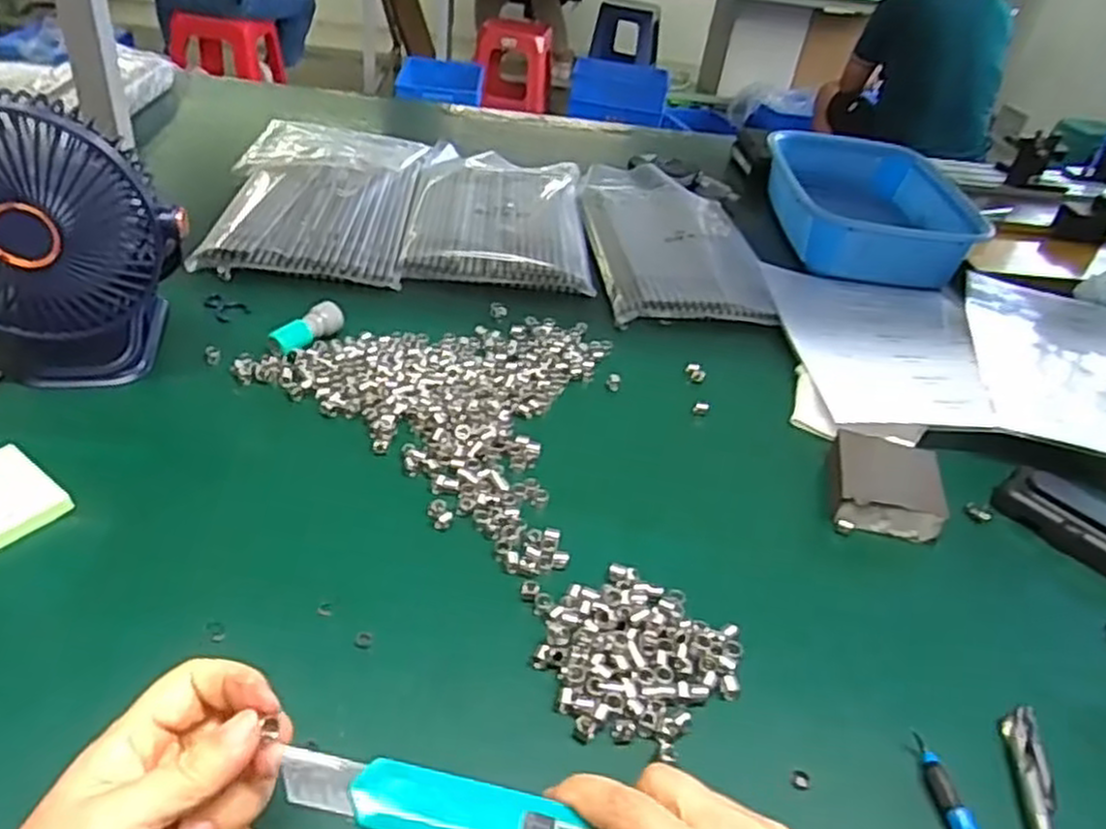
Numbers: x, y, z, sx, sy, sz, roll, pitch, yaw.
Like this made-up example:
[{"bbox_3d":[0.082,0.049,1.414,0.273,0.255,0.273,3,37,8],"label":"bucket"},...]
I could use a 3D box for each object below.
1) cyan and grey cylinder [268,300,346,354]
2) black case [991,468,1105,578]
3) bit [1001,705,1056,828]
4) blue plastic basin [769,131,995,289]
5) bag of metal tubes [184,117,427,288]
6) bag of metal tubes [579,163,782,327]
[{"bbox_3d":[-0.191,-0.067,0.601,0.023,0.020,0.063,28,42,26],"label":"cyan and grey cylinder"},{"bbox_3d":[0.364,0.076,0.536,0.057,0.018,0.107,-21,45,-32],"label":"black case"},{"bbox_3d":[0.233,0.176,0.375,0.016,0.012,0.086,15,37,11],"label":"bit"},{"bbox_3d":[0.365,-0.244,0.920,0.212,0.083,0.278,7,37,-2],"label":"blue plastic basin"},{"bbox_3d":[-0.238,-0.233,0.802,0.200,0.036,0.333,3,37,-5],"label":"bag of metal tubes"},{"bbox_3d":[0.120,-0.198,0.834,0.171,0.018,0.329,-1,37,-10],"label":"bag of metal tubes"}]

